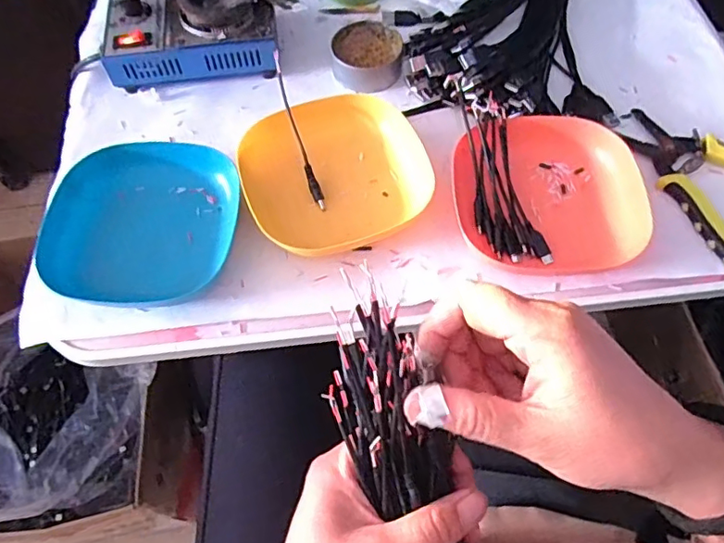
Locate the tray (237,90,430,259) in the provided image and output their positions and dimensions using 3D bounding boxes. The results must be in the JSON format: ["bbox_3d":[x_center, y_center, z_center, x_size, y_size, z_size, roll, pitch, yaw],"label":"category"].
[{"bbox_3d":[-0.024,-0.079,0.445,0.136,0.029,0.124,-29,65,-13],"label":"tray"}]

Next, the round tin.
[{"bbox_3d":[0.006,-0.194,0.510,0.062,0.028,0.057,-1,62,1],"label":"round tin"}]

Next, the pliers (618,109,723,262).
[{"bbox_3d":[0.289,-0.077,0.446,0.107,0.014,0.163,-22,64,-10],"label":"pliers"}]

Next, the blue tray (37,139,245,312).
[{"bbox_3d":[-0.166,-0.039,0.429,0.135,0.027,0.135,-3,62,0],"label":"blue tray"}]

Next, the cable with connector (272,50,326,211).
[{"bbox_3d":[-0.052,-0.113,0.457,0.009,0.006,0.137,-17,81,-7],"label":"cable with connector"}]

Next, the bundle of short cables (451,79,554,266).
[{"bbox_3d":[0.103,-0.080,0.436,0.045,0.029,0.155,-10,62,-4],"label":"bundle of short cables"}]

